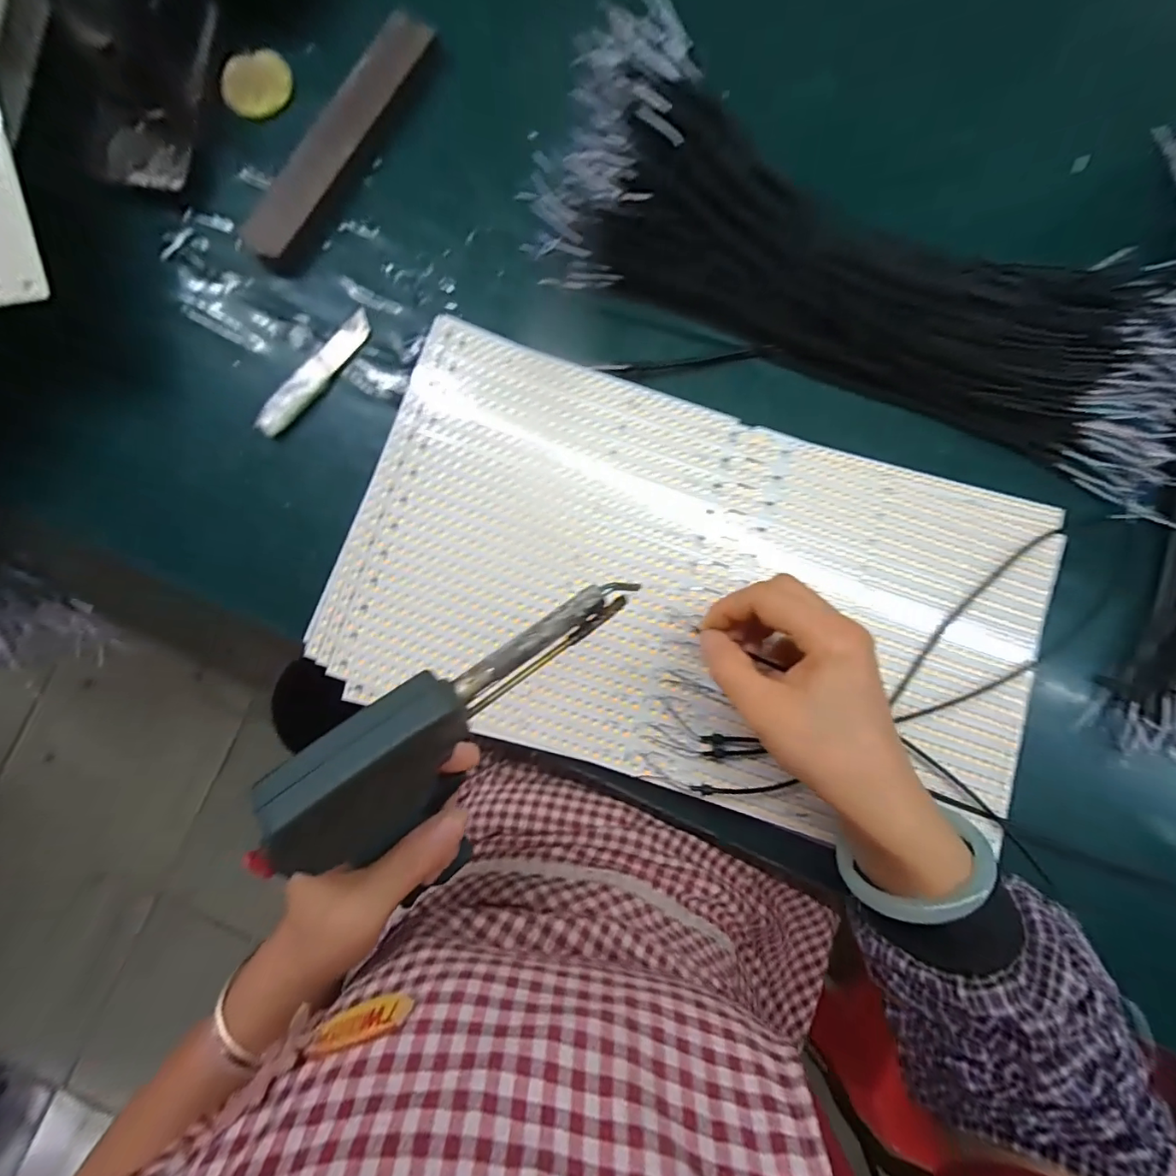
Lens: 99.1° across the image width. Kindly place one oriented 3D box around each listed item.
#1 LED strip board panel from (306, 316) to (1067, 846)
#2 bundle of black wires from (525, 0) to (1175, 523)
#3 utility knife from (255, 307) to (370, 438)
[{"bbox_3d":[0.067,0.003,0.318,0.435,0.012,0.239,17,85,1],"label":"LED strip board panel"},{"bbox_3d":[0.205,-0.217,0.326,0.464,0.074,0.158,21,87,0],"label":"bundle of black wires"},{"bbox_3d":[-0.187,-0.147,0.343,0.018,0.011,0.105,38,87,1],"label":"utility knife"}]

